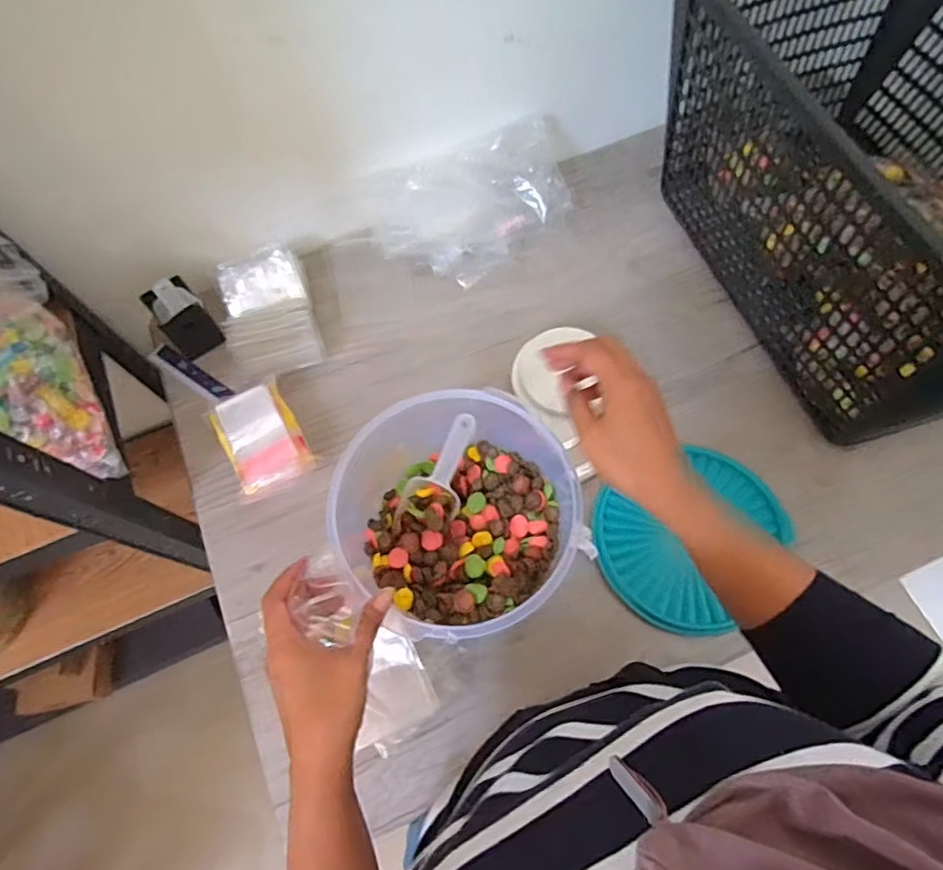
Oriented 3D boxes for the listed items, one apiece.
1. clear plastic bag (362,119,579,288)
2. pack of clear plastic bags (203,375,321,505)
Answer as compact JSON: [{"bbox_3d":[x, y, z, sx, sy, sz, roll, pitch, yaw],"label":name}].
[{"bbox_3d":[0.005,-0.296,0.765,0.268,0.096,0.128,-22,69,-6],"label":"clear plastic bag"},{"bbox_3d":[-0.246,0.004,0.674,0.089,0.026,0.130,-29,70,-9],"label":"pack of clear plastic bags"}]

